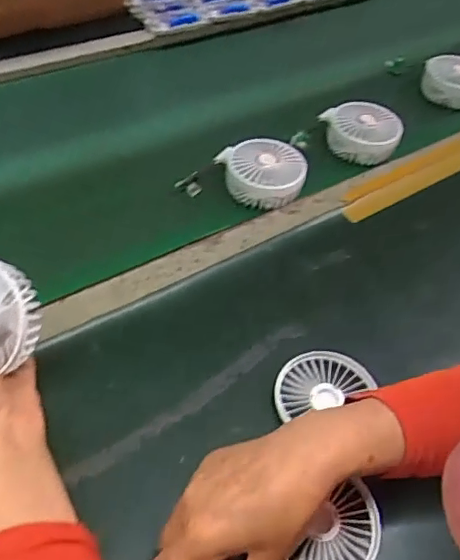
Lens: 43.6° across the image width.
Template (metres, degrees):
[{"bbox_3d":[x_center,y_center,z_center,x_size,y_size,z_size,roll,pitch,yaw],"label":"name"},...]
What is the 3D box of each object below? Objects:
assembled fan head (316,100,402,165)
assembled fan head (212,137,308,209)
[{"bbox_3d":[0.168,-0.191,0.737,0.081,0.042,0.087,-18,52,-21],"label":"assembled fan head"},{"bbox_3d":[0.041,-0.123,0.664,0.092,0.043,0.080,-10,49,-15],"label":"assembled fan head"}]

